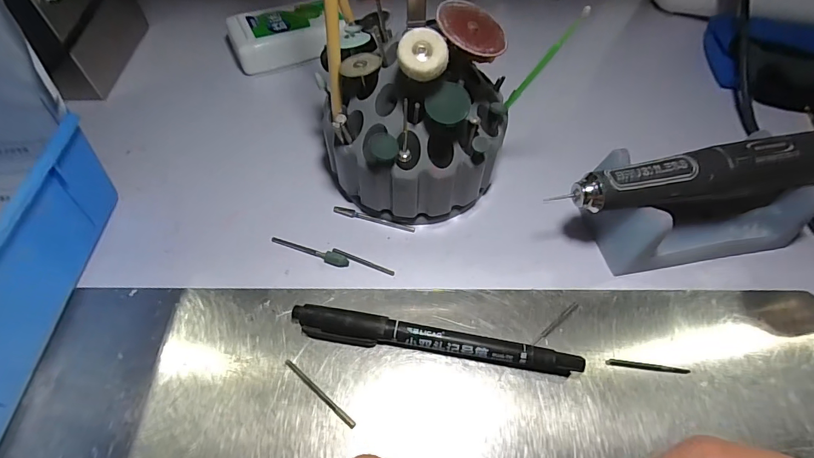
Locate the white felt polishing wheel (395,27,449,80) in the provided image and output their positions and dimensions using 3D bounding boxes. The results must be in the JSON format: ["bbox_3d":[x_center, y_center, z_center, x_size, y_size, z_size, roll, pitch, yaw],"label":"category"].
[{"bbox_3d":[0.007,-0.075,0.181,0.021,0.007,0.022,1,80,-5],"label":"white felt polishing wheel"}]

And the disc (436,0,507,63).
[{"bbox_3d":[0.029,-0.089,0.186,0.033,0.004,0.033,9,64,-19],"label":"disc"}]

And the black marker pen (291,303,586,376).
[{"bbox_3d":[0.013,0.053,0.199,0.133,0.013,0.012,8,56,4],"label":"black marker pen"}]

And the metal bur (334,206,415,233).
[{"bbox_3d":[-0.019,-0.006,0.245,0.049,0.004,0.004,12,55,7],"label":"metal bur"}]

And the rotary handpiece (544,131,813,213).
[{"bbox_3d":[0.174,-0.032,0.212,0.189,0.021,0.021,-9,56,-8],"label":"rotary handpiece"}]

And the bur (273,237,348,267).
[{"bbox_3d":[-0.054,0.012,0.231,0.046,0.005,0.006,16,57,10],"label":"bur"}]

